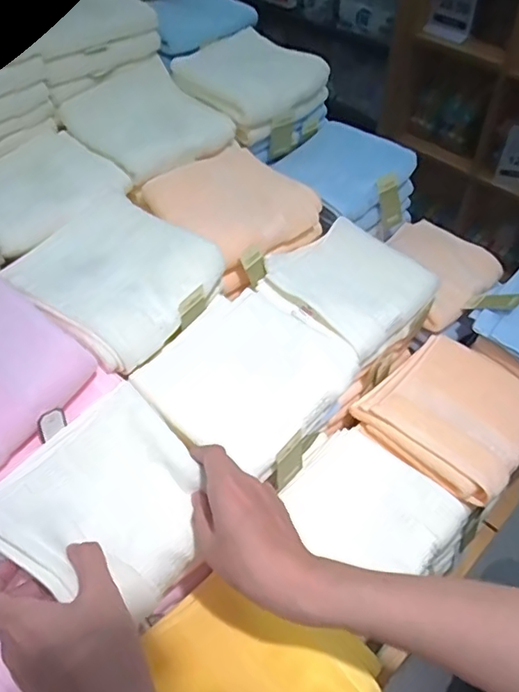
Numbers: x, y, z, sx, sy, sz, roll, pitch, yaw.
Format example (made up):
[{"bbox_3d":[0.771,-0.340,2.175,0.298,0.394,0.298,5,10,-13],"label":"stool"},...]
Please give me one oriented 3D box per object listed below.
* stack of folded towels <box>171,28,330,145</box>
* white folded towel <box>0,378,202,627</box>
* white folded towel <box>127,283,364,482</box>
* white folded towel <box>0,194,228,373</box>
[{"bbox_3d":[-0.018,-0.416,0.857,0.196,0.067,0.175,-37,58,-24],"label":"stack of folded towels"},{"bbox_3d":[-0.130,0.140,0.482,0.167,0.032,0.170,45,61,8],"label":"white folded towel"},{"bbox_3d":[-0.008,0.032,0.620,0.188,0.054,0.193,33,59,26],"label":"white folded towel"},{"bbox_3d":[-0.163,-0.077,0.623,0.190,0.050,0.183,32,59,25],"label":"white folded towel"}]

